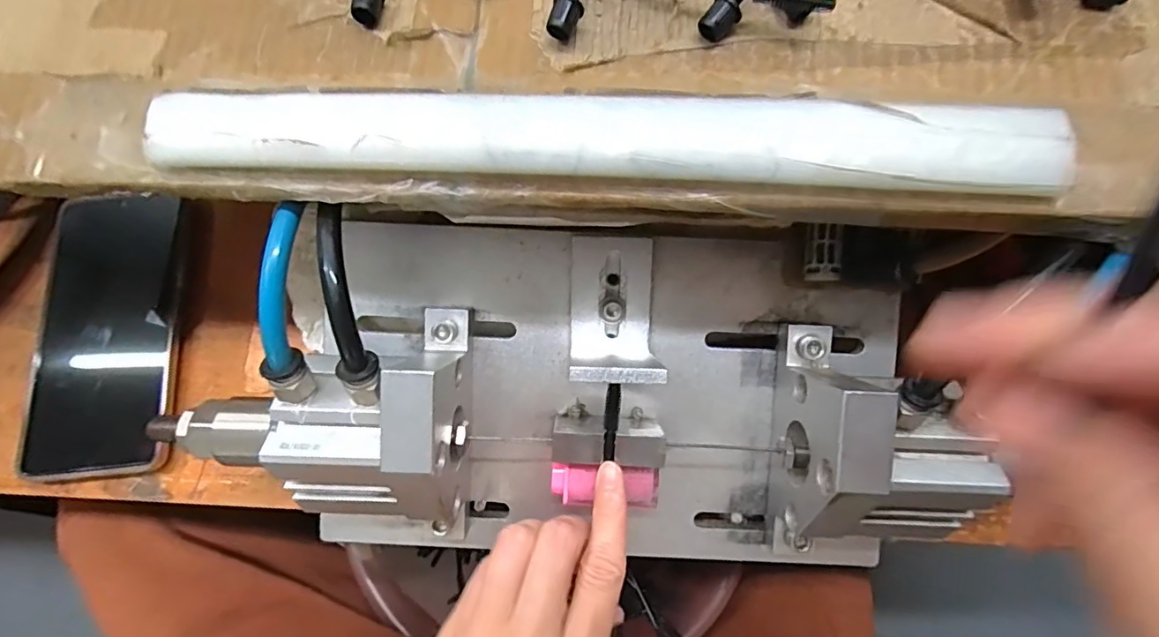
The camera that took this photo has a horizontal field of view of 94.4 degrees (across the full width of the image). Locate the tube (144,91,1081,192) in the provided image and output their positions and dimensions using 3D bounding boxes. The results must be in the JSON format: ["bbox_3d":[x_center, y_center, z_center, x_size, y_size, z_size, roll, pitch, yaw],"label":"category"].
[{"bbox_3d":[0.004,-0.057,0.171,0.285,0.017,0.026,2,72,1],"label":"tube"}]

